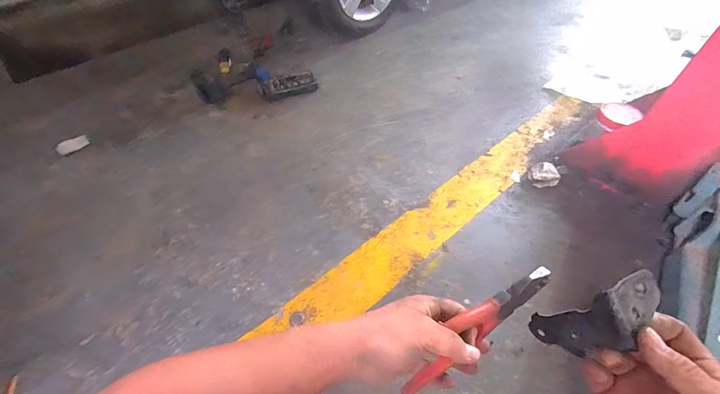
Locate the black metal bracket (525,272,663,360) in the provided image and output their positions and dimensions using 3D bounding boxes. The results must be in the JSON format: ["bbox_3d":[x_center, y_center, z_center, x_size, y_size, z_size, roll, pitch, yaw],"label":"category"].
[{"bbox_3d":[0.189,0.103,0.279,0.040,0.113,0.041,20,53,0],"label":"black metal bracket"}]

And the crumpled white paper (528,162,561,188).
[{"bbox_3d":[0.532,-0.063,0.960,0.065,0.050,0.066,-10,51,-7],"label":"crumpled white paper"}]

